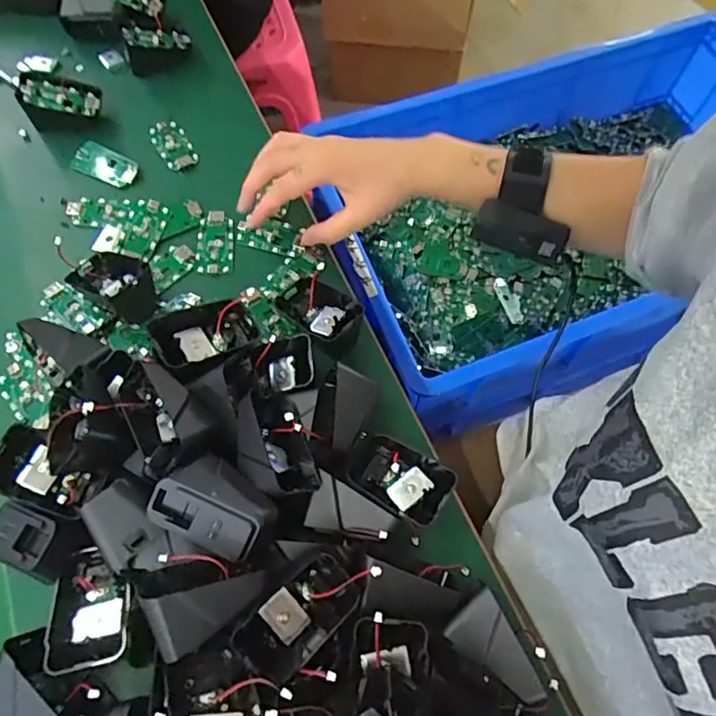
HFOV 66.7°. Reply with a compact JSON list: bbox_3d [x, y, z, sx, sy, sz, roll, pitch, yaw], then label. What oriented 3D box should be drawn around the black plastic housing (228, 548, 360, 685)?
[{"bbox_3d":[-0.032,0.145,0.311,0.040,0.026,0.074,42,72,17],"label":"black plastic housing"}]

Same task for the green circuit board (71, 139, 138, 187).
[{"bbox_3d":[-0.236,-0.181,0.507,0.064,0.008,0.031,23,67,11],"label":"green circuit board"}]

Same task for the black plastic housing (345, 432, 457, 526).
[{"bbox_3d":[0.027,0.084,0.376,0.069,0.034,0.047,29,68,13],"label":"black plastic housing"}]

